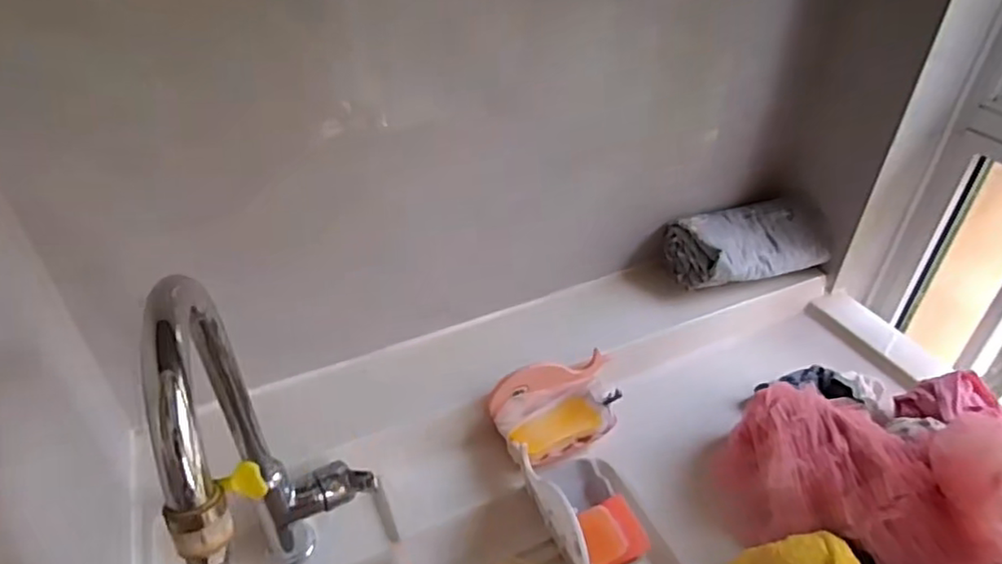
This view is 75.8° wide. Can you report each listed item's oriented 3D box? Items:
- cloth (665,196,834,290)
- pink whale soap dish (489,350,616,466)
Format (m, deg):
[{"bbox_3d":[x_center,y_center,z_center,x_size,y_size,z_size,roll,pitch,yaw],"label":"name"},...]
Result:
[{"bbox_3d":[0.344,-0.055,0.897,0.216,0.068,0.111,-15,41,-18],"label":"cloth"},{"bbox_3d":[0.065,0.150,0.734,0.144,0.071,0.090,-15,41,-18],"label":"pink whale soap dish"}]

